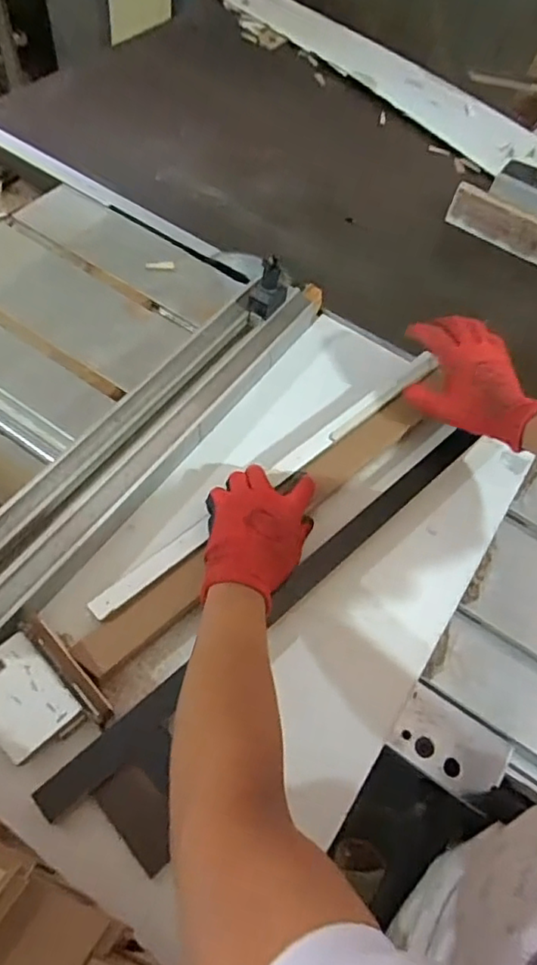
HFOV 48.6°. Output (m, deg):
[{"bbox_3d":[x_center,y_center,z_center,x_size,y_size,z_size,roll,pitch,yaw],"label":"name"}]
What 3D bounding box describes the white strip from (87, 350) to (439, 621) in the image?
[{"bbox_3d":[0.021,-0.016,0.664,0.506,0.018,0.027,-37,68,-24],"label":"white strip"}]

